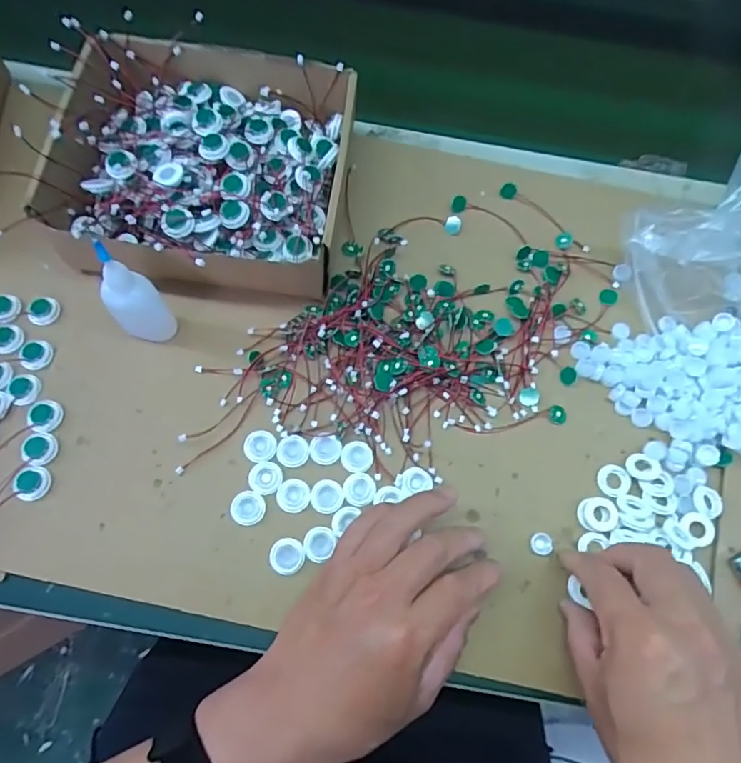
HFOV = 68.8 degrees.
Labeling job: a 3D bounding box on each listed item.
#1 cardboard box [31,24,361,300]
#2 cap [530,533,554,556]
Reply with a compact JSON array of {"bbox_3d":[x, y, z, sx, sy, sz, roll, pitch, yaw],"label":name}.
[{"bbox_3d":[-0.126,-0.166,0.423,0.214,0.065,0.198,4,72,-1],"label":"cardboard box"},{"bbox_3d":[0.118,0.112,0.374,0.015,0.004,0.015,1,72,-2],"label":"cap"}]

